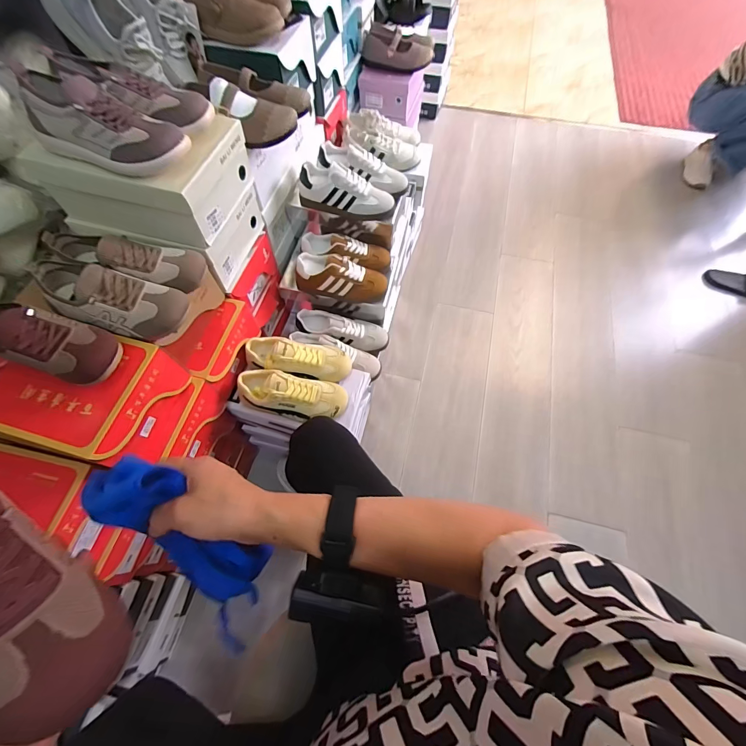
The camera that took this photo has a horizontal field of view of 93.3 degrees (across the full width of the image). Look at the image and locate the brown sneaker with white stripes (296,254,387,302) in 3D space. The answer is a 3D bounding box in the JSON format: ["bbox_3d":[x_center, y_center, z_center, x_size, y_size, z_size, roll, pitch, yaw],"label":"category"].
[{"bbox_3d":[-0.076,-0.231,0.846,0.210,0.088,0.077,9,64,4],"label":"brown sneaker with white stripes"}]

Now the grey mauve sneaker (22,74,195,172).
[{"bbox_3d":[-0.381,-0.353,0.515,0.200,0.084,0.078,13,64,-6],"label":"grey mauve sneaker"}]

